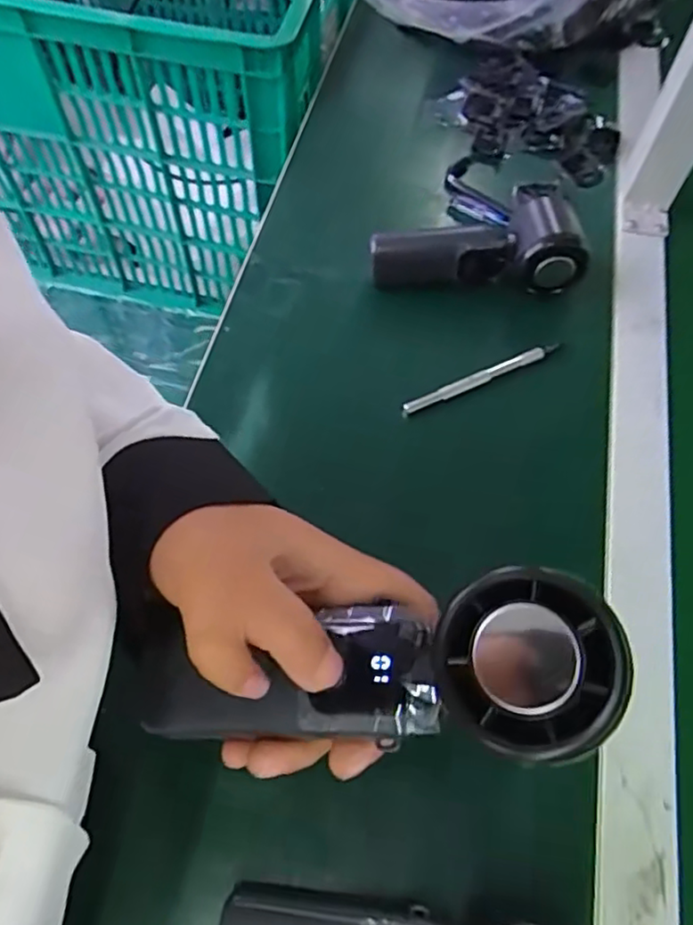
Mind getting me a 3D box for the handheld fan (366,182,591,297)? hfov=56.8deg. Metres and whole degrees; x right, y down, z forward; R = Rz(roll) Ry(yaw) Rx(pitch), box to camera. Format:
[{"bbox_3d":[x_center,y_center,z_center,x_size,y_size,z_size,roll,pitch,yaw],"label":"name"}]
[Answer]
[{"bbox_3d":[0.104,-0.172,0.508,0.163,0.055,0.067,7,61,3],"label":"handheld fan"}]

